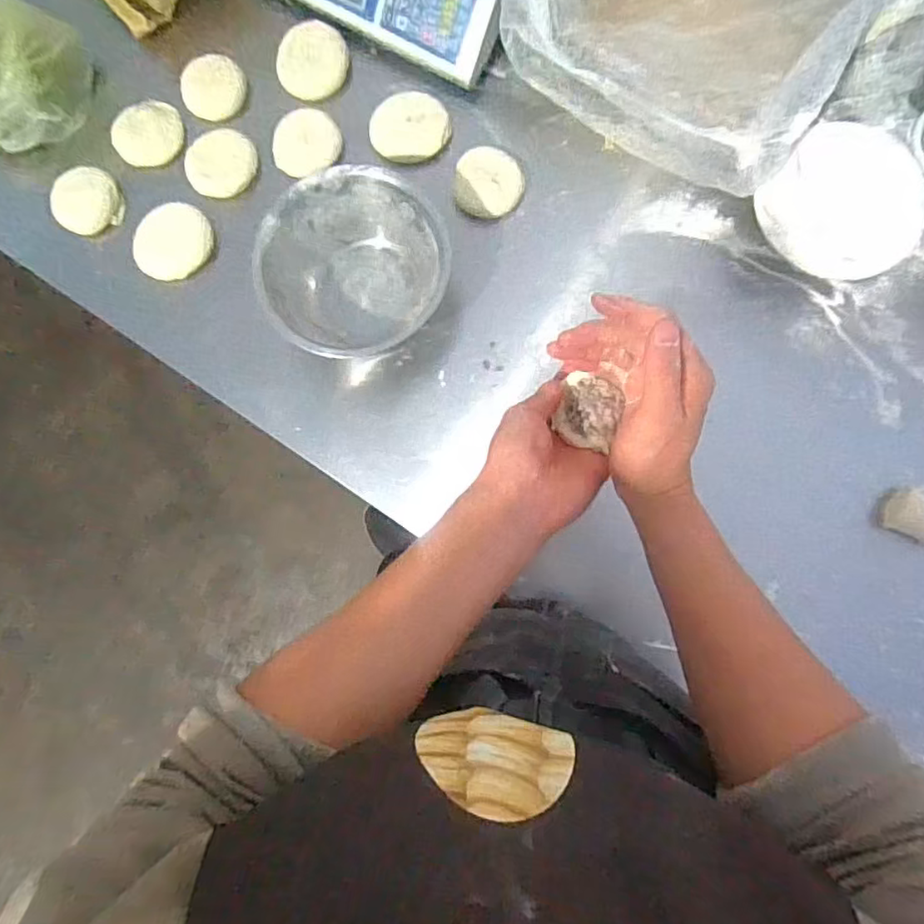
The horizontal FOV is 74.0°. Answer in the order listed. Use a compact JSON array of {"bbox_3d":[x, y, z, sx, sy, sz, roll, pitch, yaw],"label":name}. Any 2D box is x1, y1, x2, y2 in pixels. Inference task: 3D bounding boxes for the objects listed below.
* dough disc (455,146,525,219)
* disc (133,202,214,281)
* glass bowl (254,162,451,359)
[{"bbox_3d":[0.031,-0.327,0.715,0.079,0.020,0.085,0,85,5],"label":"dough disc"},{"bbox_3d":[-0.353,-0.269,0.746,0.094,0.013,0.088,0,85,5],"label":"disc"},{"bbox_3d":[-0.122,-0.220,0.689,0.197,0.082,0.180,0,85,5],"label":"glass bowl"}]

